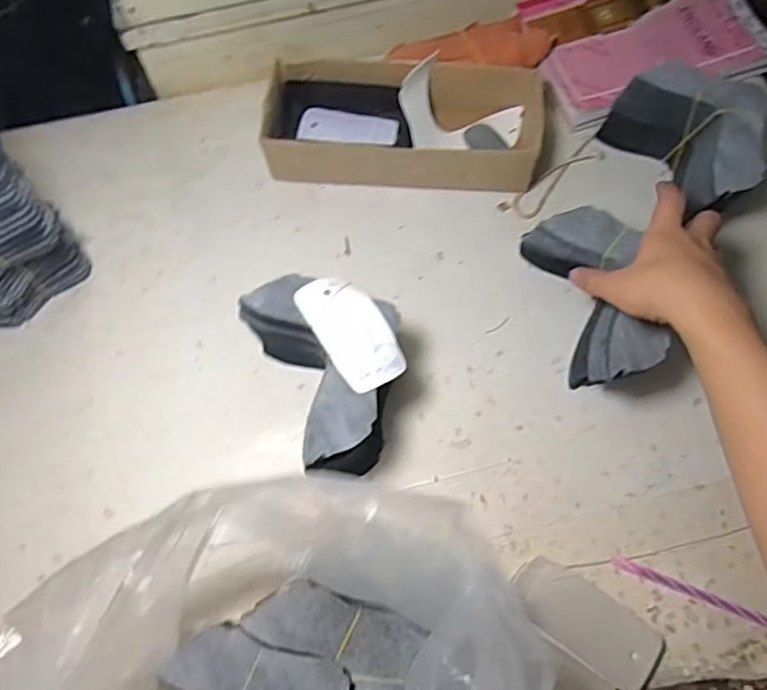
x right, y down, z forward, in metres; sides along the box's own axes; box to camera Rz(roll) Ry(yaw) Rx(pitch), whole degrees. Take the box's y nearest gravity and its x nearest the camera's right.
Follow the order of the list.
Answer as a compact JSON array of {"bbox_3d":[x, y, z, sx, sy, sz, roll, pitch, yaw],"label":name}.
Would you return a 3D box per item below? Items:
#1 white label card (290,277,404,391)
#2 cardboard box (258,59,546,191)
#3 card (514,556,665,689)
[{"bbox_3d":[-0.025,-0.012,0.509,0.053,0.013,0.102,-30,70,-10],"label":"white label card"},{"bbox_3d":[0.023,-0.232,0.673,0.283,0.062,0.137,4,65,2],"label":"cardboard box"},{"bbox_3d":[0.162,0.219,0.506,0.117,0.011,0.057,35,73,15],"label":"card"}]

